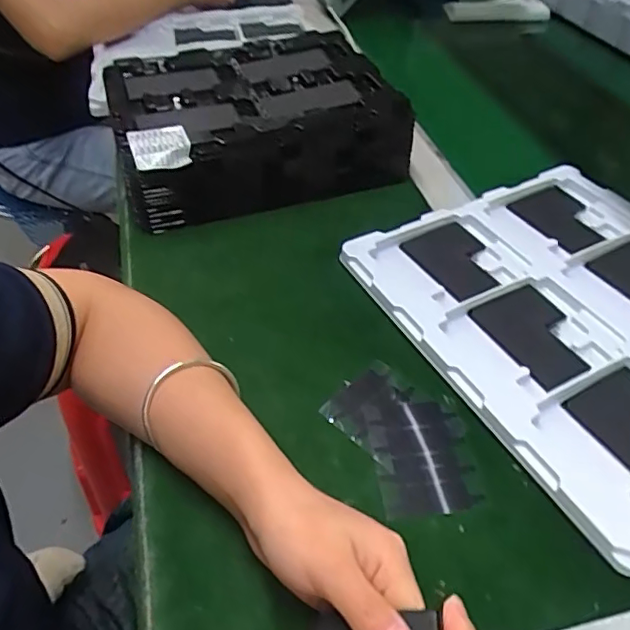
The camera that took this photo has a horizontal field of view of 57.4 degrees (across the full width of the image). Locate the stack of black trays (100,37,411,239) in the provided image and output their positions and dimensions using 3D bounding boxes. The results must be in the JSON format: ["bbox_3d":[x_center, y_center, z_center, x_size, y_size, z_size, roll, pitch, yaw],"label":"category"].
[{"bbox_3d":[-0.073,-0.219,0.638,0.282,0.086,0.258,-14,46,-14],"label":"stack of black trays"}]

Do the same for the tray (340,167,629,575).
[{"bbox_3d":[0.221,-0.002,0.465,0.282,0.018,0.317,-22,49,-21],"label":"tray"}]

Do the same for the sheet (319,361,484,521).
[{"bbox_3d":[0.062,0.085,0.397,0.076,0.004,0.115,-22,53,-19],"label":"sheet"}]

